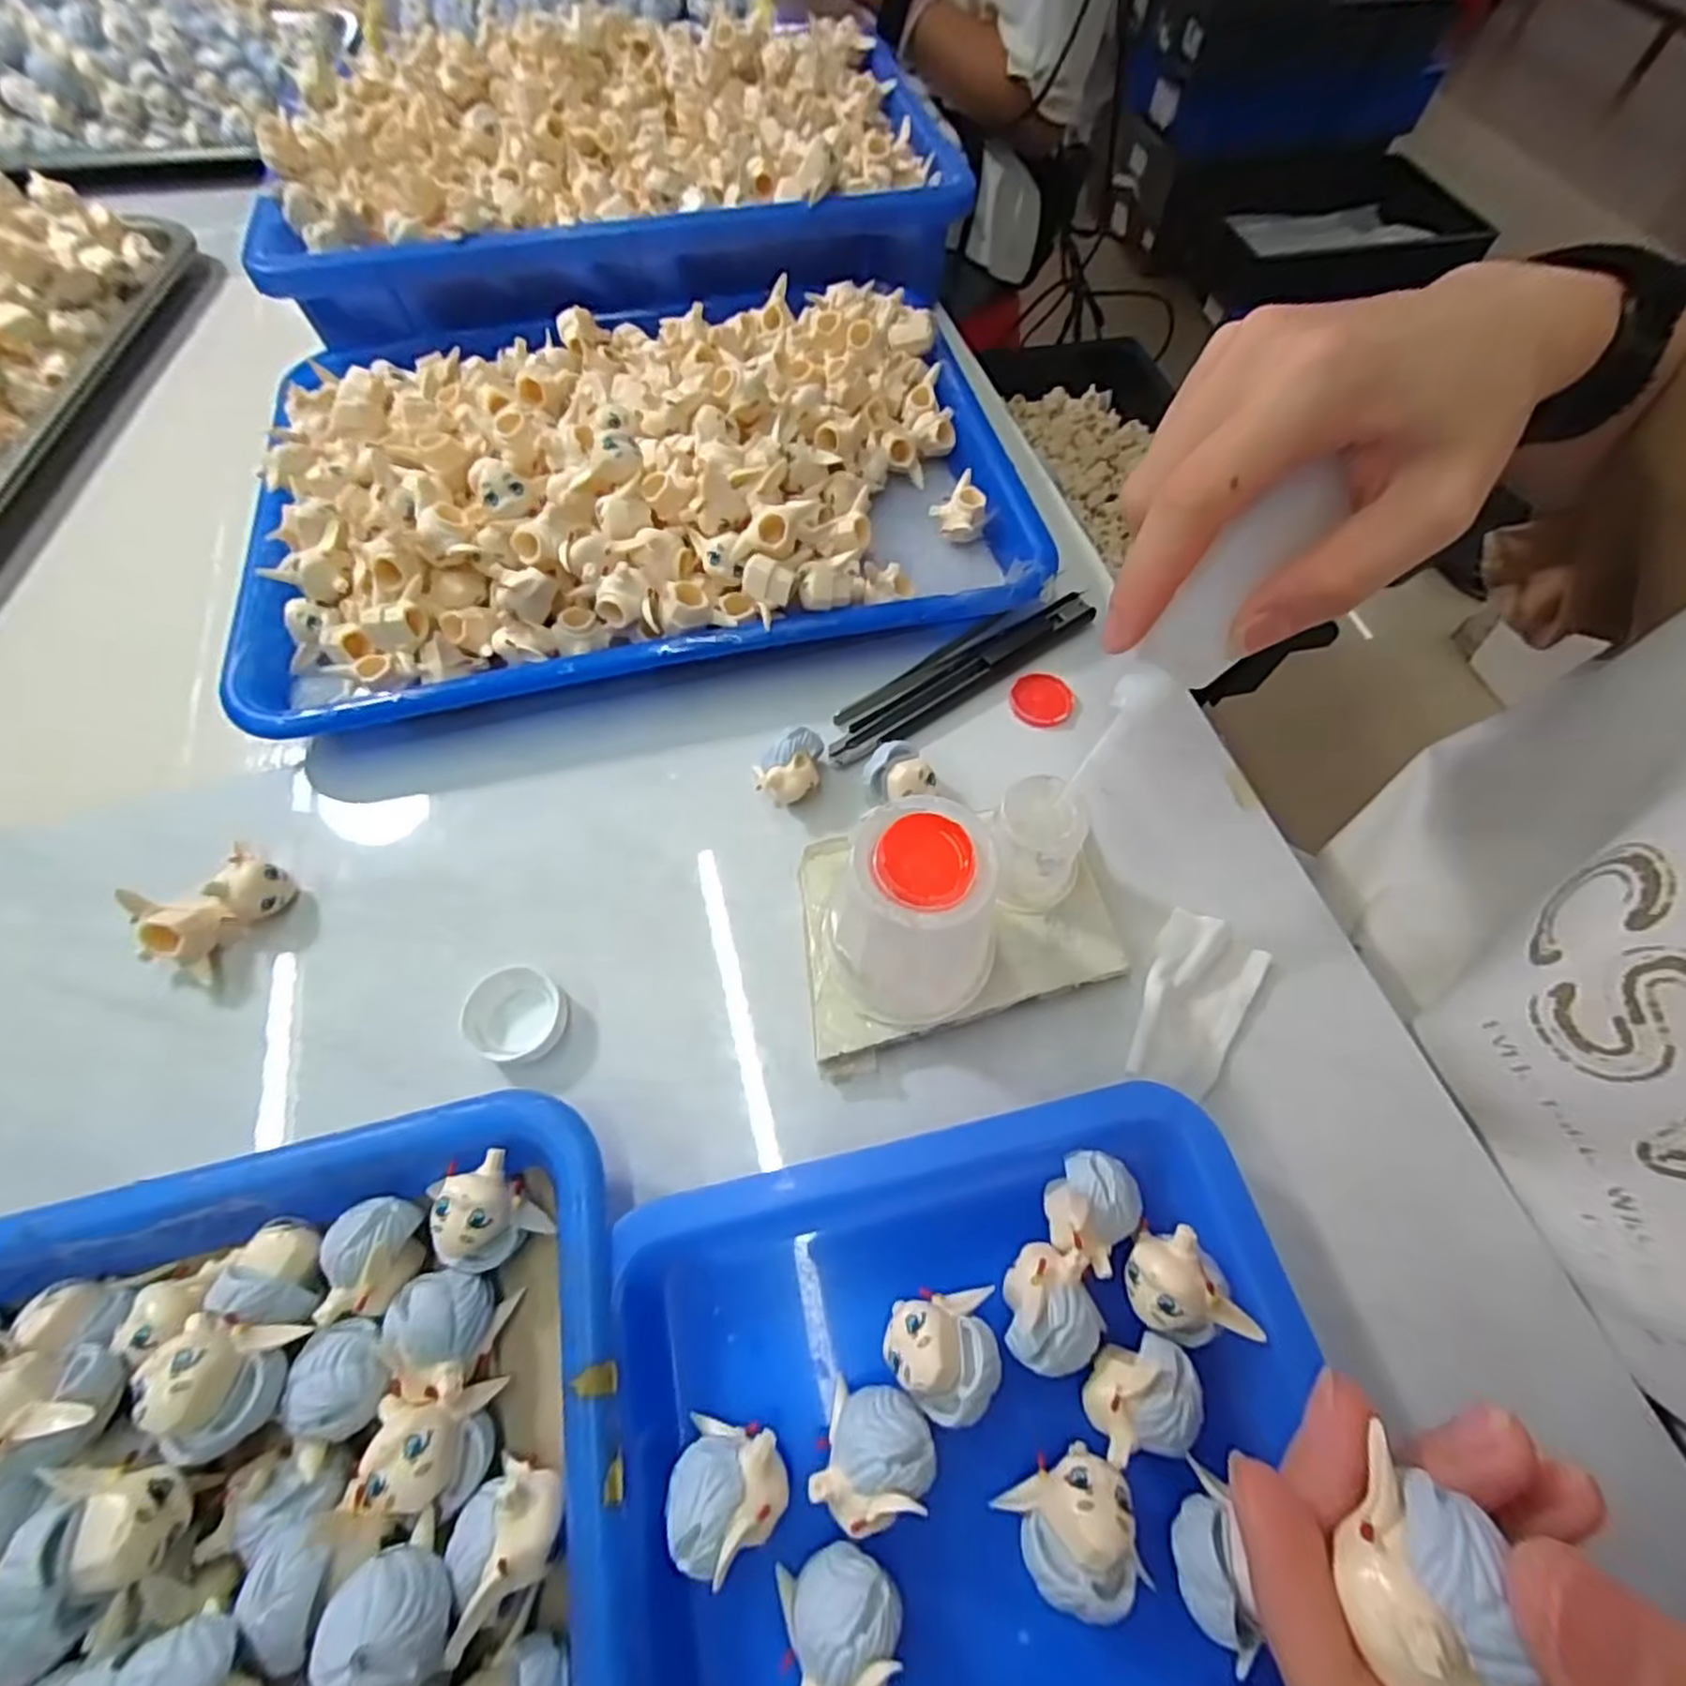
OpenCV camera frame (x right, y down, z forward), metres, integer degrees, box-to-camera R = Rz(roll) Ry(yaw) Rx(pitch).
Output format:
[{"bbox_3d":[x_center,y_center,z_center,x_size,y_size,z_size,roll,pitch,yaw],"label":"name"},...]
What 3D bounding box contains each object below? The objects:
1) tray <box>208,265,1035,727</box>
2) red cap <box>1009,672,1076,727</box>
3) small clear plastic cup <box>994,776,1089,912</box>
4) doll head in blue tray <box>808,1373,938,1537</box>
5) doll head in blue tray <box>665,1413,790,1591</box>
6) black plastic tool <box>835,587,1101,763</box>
[{"bbox_3d":[-0.093,-0.178,0.324,0.324,0.051,0.239,-11,64,-5],"label":"tray"},{"bbox_3d":[0.083,-0.060,0.297,0.026,0.004,0.025,1,64,1],"label":"red cap"},{"bbox_3d":[0.065,0.001,0.238,0.031,0.033,0.031,0,64,0],"label":"small clear plastic cup"},{"bbox_3d":[0.008,0.147,0.170,0.028,0.021,0.025,17,65,8],"label":"doll head in blue tray"},{"bbox_3d":[-0.027,0.153,0.168,0.027,0.024,0.023,2,64,1],"label":"doll head in blue tray"},{"bbox_3d":[0.049,-0.072,0.299,0.132,0.004,0.029,-32,68,-15],"label":"black plastic tool"}]

